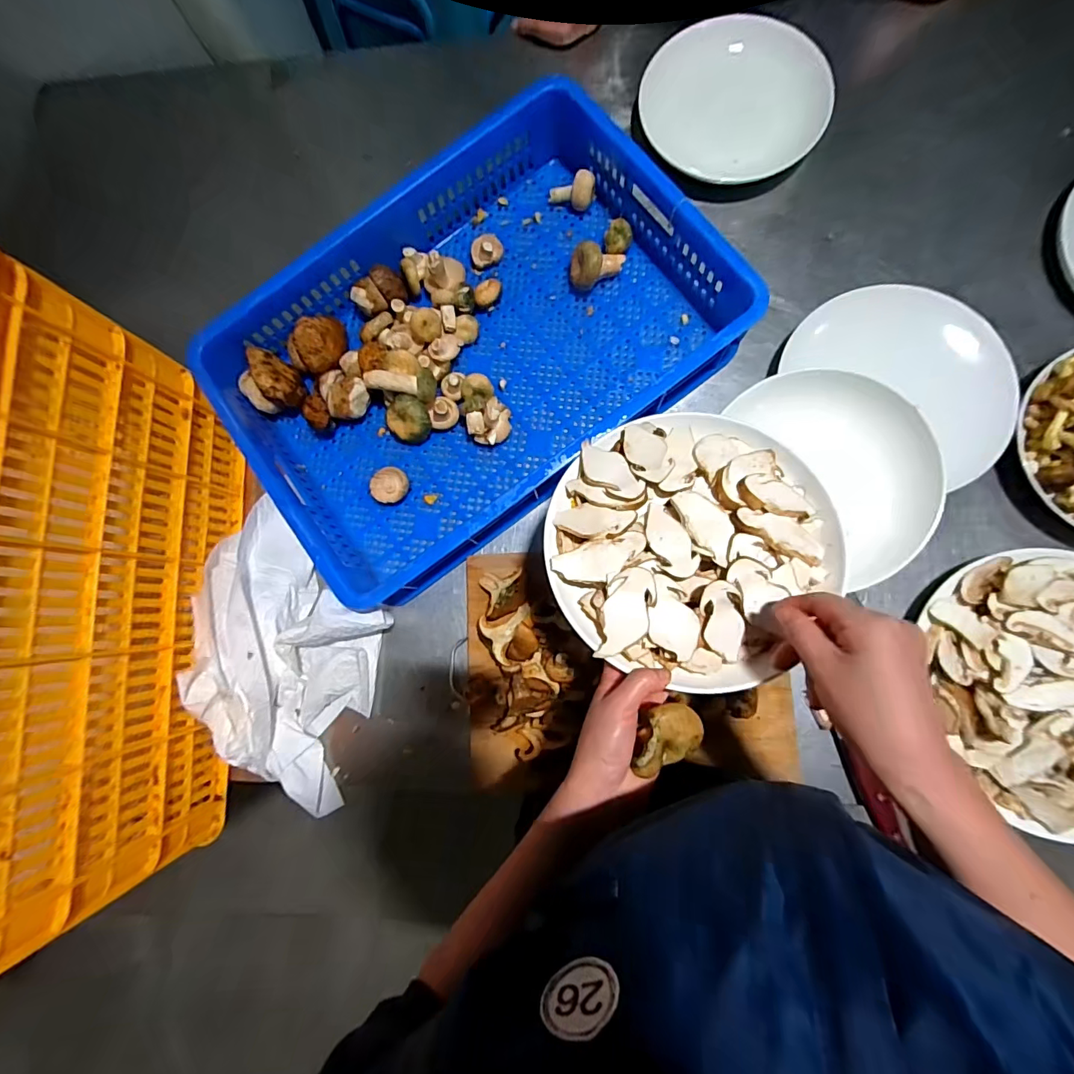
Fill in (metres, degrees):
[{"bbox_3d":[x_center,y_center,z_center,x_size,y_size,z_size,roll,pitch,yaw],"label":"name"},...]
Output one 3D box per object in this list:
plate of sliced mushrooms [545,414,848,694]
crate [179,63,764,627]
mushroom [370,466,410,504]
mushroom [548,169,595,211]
[{"bbox_3d":[0.130,0.003,0.407,0.235,0.045,0.235,-3,71,8],"label":"plate of sliced mushrooms"},{"bbox_3d":[-0.081,-0.233,0.596,0.567,0.118,0.394,-38,82,0],"label":"crate"},{"bbox_3d":[-0.187,-0.067,0.603,0.046,0.014,0.045,1,101,1],"label":"mushroom"},{"bbox_3d":[0.047,-0.455,0.626,0.063,0.041,0.038,0,83,5],"label":"mushroom"}]

